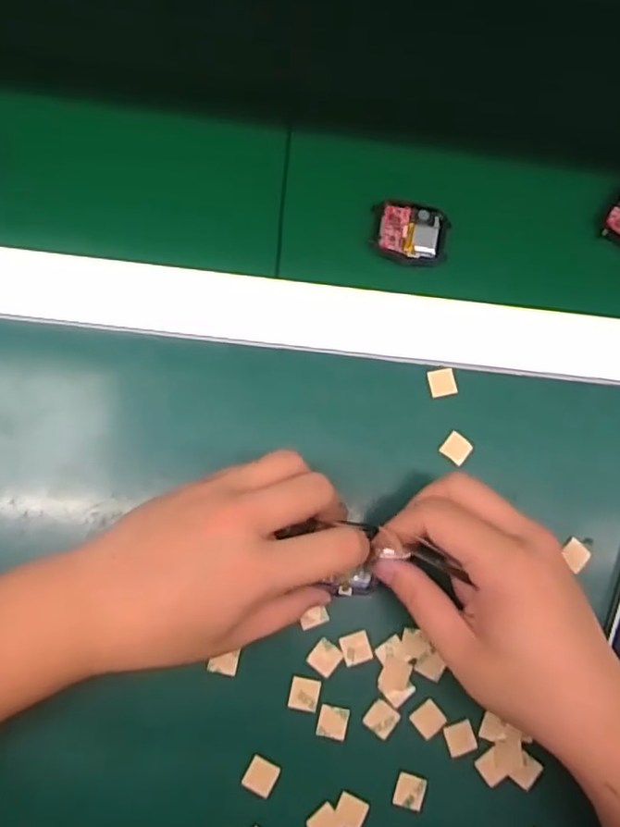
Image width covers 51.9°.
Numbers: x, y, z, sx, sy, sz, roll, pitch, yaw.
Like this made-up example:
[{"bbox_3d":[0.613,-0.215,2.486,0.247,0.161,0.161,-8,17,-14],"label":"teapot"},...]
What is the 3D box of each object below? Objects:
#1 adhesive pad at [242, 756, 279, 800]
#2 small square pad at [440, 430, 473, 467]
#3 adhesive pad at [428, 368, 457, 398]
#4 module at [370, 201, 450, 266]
[{"bbox_3d":[-0.025,0.191,0.335,0.016,0.004,0.017,28,81,-1],"label":"adhesive pad"},{"bbox_3d":[0.086,0.021,0.371,0.015,0.004,0.015,38,79,3],"label":"small square pad"},{"bbox_3d":[0.079,-0.018,0.378,0.015,0.005,0.016,-9,81,-6],"label":"adhesive pad"},{"bbox_3d":[0.061,-0.109,0.387,0.045,0.007,0.039,7,80,-3],"label":"module"}]

